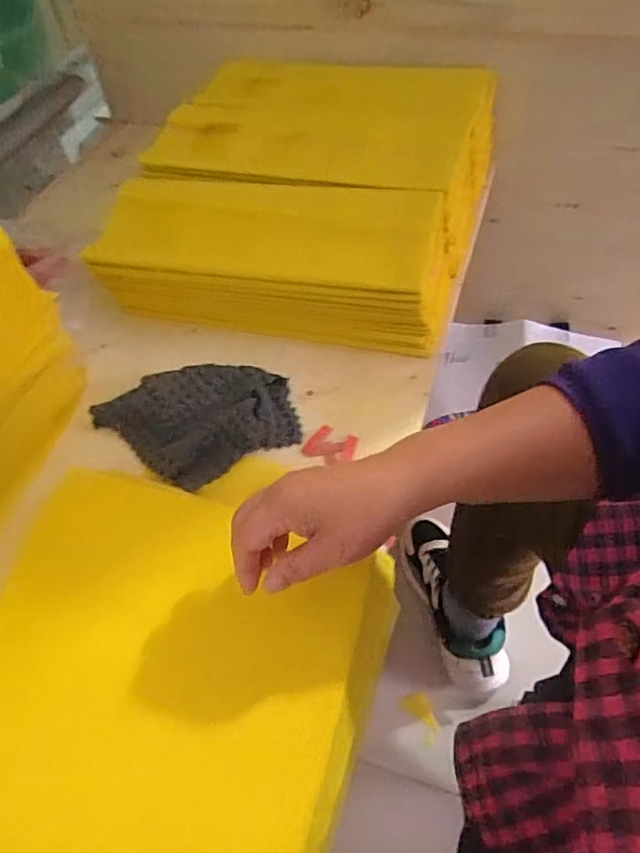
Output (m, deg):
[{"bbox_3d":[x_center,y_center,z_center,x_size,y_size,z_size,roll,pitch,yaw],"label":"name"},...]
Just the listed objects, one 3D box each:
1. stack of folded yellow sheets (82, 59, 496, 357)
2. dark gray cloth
[{"bbox_3d":[-0.009,-0.288,0.699,0.376,0.125,0.402,11,55,13],"label":"stack of folded yellow sheets"},{"bbox_3d":[-0.118,-0.008,0.572,0.176,0.023,0.127,-23,55,-11],"label":"dark gray cloth"}]

